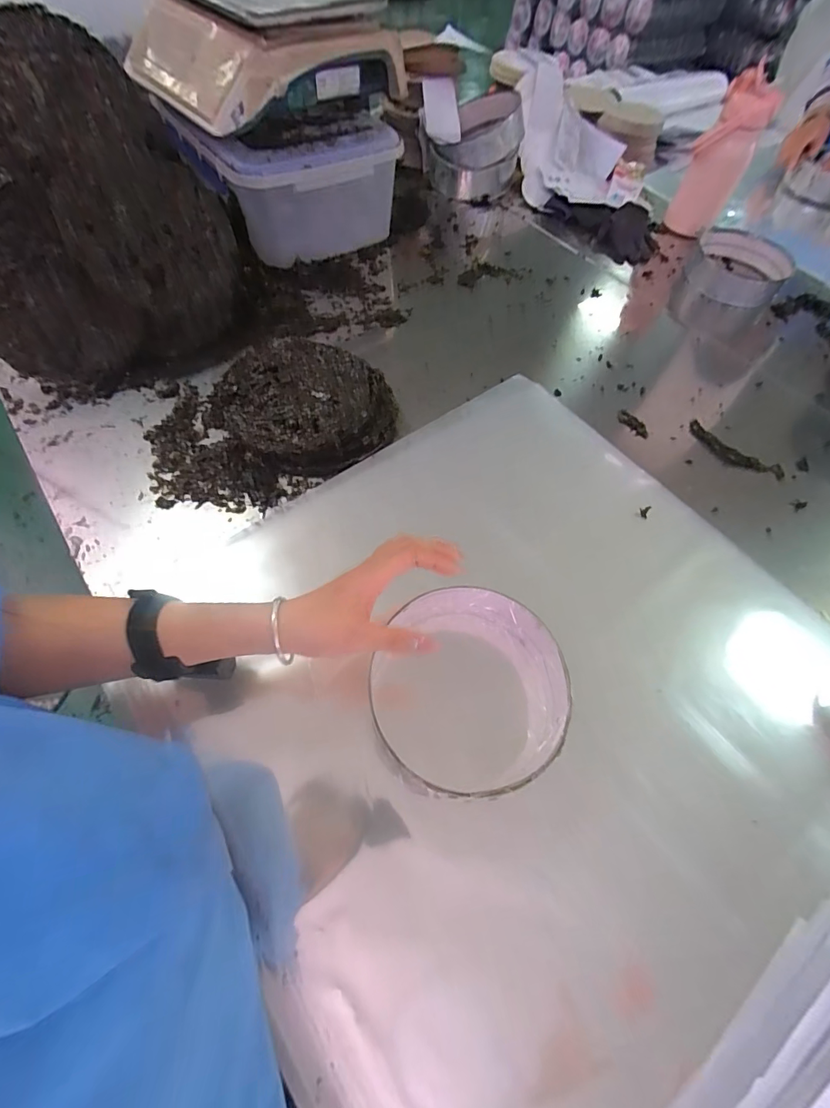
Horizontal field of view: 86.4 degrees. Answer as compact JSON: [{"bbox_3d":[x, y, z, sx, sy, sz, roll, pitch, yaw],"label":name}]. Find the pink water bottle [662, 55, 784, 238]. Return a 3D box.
[{"bbox_3d":[0.565,-0.727,0.828,0.091,0.230,0.074,36,64,15],"label":"pink water bottle"}]

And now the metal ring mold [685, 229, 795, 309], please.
[{"bbox_3d":[0.608,-0.538,0.834,0.168,0.042,0.174,25,62,10],"label":"metal ring mold"}]

